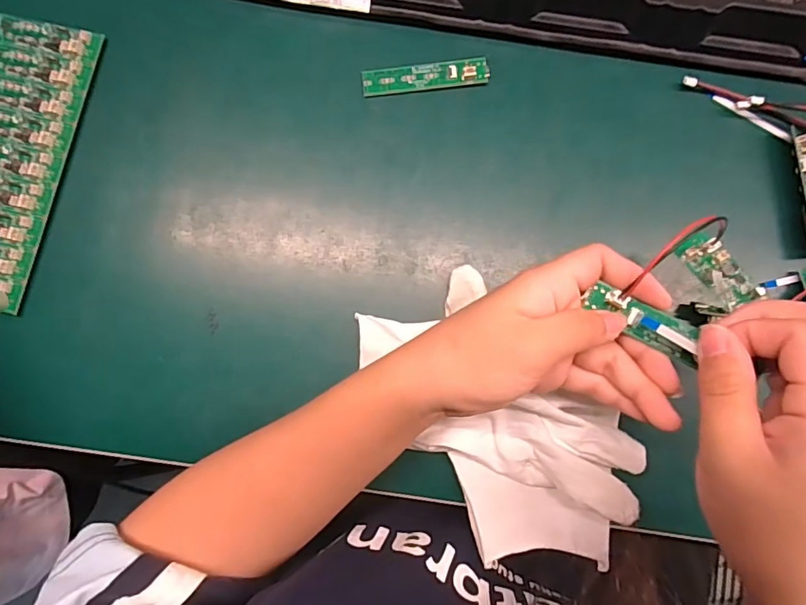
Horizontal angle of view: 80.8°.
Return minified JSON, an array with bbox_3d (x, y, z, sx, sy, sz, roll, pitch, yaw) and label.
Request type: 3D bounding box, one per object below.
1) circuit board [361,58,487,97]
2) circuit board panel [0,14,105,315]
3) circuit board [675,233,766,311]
[{"bbox_3d":[0.015,-0.151,0.315,0.083,0.008,0.018,-5,83,0],"label":"circuit board"},{"bbox_3d":[-0.265,-0.094,0.313,0.080,0.008,0.191,13,84,2],"label":"circuit board panel"},{"bbox_3d":[0.170,-0.017,0.252,0.019,0.011,0.044,-36,72,-1],"label":"circuit board"}]

